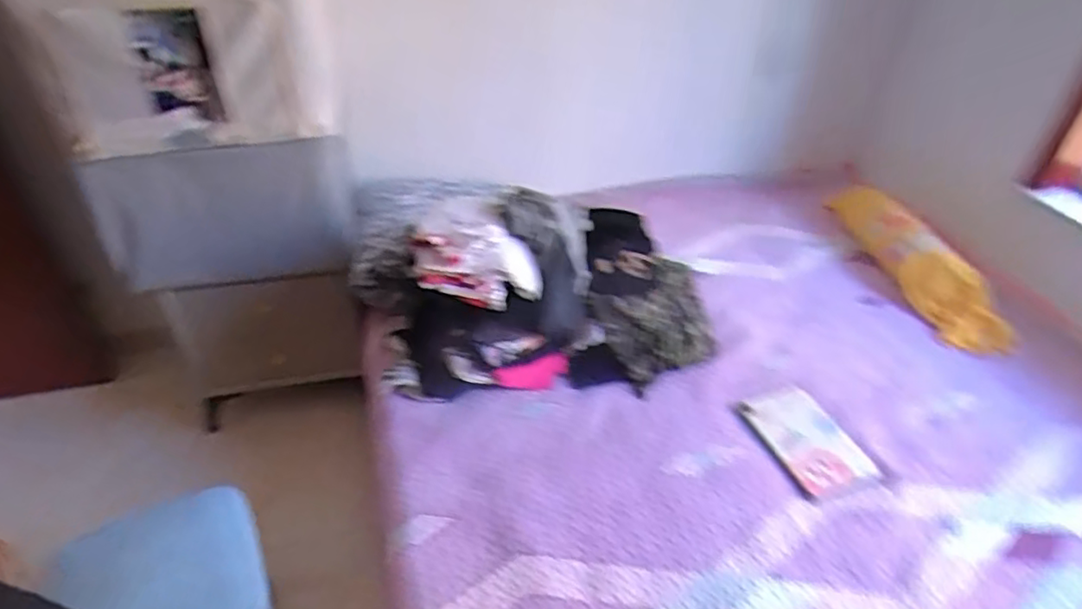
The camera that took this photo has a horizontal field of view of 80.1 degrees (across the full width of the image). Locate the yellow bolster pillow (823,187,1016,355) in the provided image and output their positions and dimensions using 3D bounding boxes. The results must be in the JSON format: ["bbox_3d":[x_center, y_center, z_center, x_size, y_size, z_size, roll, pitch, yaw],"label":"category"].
[{"bbox_3d":[0.937,-0.121,1.631,0.212,0.145,0.564,-4,38,-5],"label":"yellow bolster pillow"}]

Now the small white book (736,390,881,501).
[{"bbox_3d":[0.524,0.263,1.271,0.159,0.028,0.233,-12,40,-14],"label":"small white book"}]

